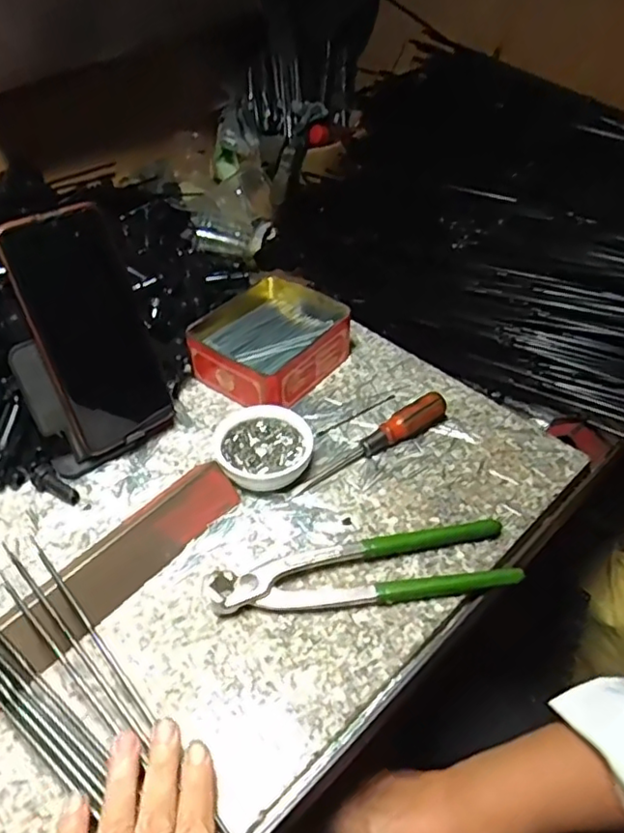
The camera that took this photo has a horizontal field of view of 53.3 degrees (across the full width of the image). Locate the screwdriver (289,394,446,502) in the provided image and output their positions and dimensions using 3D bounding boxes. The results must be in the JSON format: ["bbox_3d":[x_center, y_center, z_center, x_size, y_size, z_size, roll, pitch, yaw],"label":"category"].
[{"bbox_3d":[0.046,0.020,0.477,0.144,0.023,0.018,-26,50,-25],"label":"screwdriver"}]

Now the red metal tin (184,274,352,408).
[{"bbox_3d":[-0.036,-0.069,0.548,0.107,0.037,0.131,27,50,25],"label":"red metal tin"}]

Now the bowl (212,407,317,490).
[{"bbox_3d":[-0.037,0.025,0.468,0.072,0.025,0.074,0,44,0],"label":"bowl"}]

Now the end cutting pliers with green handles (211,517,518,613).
[{"bbox_3d":[0.032,0.095,0.405,0.196,0.017,0.056,-6,45,-7],"label":"end cutting pliers with green handles"}]

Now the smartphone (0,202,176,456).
[{"bbox_3d":[-0.156,-0.060,0.444,0.076,0.165,0.016,-27,25,-26],"label":"smartphone"}]

